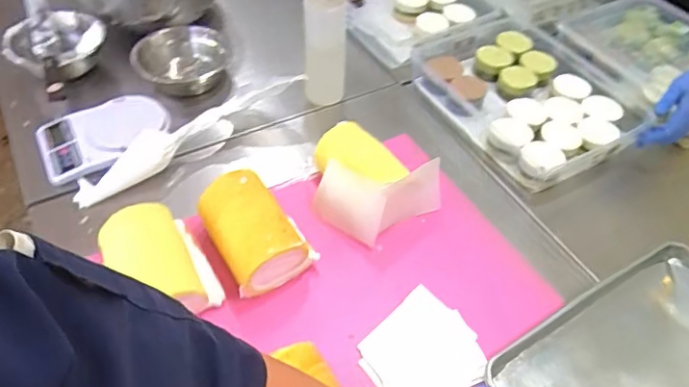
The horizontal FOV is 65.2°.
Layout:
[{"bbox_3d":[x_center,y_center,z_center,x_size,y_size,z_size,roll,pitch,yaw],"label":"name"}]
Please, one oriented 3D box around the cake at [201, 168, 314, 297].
[{"bbox_3d":[-0.129,0.052,0.747,0.102,0.090,0.151,-25,55,-23],"label":"cake"}]

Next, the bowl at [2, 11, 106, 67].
[{"bbox_3d":[-0.544,-0.278,1.017,0.157,0.077,0.157,2,49,-2],"label":"bowl"}]

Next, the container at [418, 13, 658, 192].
[{"bbox_3d":[0.350,-0.193,1.000,0.331,0.059,0.371,-24,55,-22],"label":"container"}]

